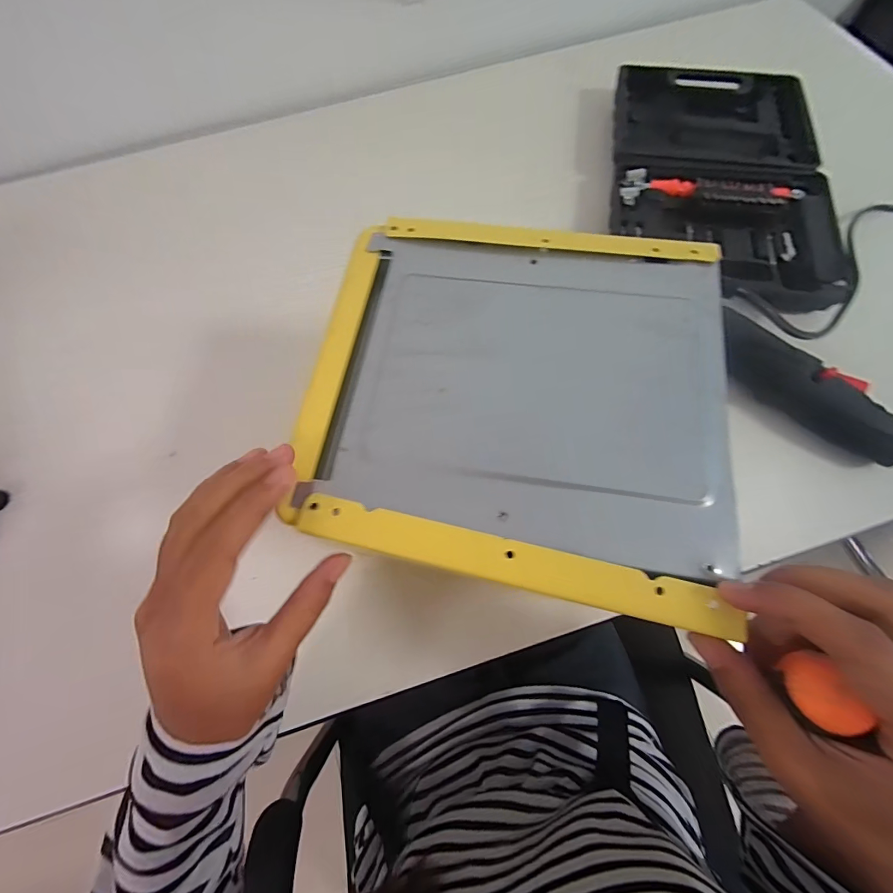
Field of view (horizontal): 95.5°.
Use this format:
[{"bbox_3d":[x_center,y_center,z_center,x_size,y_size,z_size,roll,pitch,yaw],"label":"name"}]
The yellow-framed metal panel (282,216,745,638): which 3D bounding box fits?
[{"bbox_3d":[0.031,-0.033,0.198,0.196,0.014,0.189,9,69,5],"label":"yellow-framed metal panel"}]

